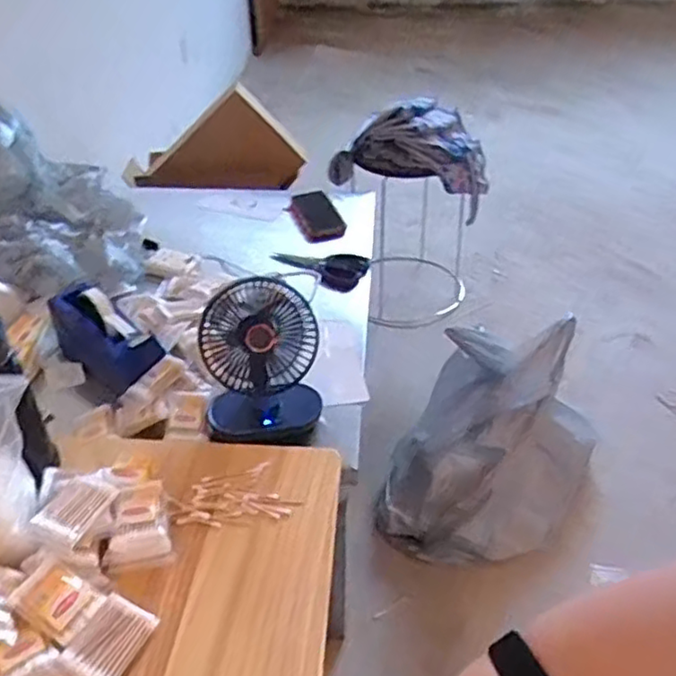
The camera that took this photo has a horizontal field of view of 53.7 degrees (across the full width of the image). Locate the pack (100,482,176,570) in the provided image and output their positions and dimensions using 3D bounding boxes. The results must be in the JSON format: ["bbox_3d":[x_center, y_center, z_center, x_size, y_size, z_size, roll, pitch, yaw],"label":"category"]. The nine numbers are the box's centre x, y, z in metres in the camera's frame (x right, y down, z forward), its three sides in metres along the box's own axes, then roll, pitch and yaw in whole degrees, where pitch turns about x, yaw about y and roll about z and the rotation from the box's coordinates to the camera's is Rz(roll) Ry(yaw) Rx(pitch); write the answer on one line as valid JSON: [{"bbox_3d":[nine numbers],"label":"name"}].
[{"bbox_3d":[-0.208,0.195,0.700,0.067,0.037,0.095,-7,39,-7],"label":"pack"}]

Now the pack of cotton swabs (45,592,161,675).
[{"bbox_3d":[-0.212,0.282,0.608,0.059,0.011,0.088,27,48,6],"label":"pack of cotton swabs"}]

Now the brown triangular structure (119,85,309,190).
[{"bbox_3d":[-0.333,-0.493,1.730,0.485,0.245,0.116,4,39,7],"label":"brown triangular structure"}]

